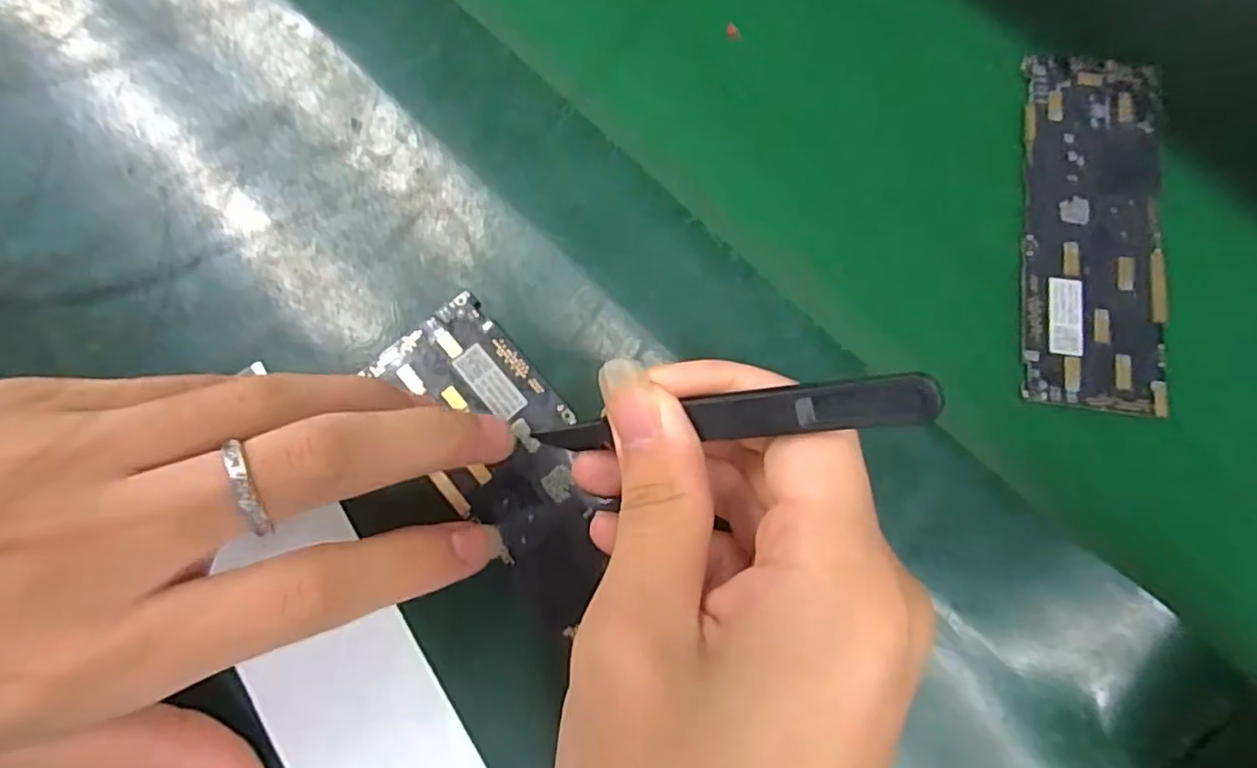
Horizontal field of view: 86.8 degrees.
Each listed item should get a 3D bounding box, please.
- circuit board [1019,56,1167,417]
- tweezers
[{"bbox_3d":[0.154,-0.052,0.219,0.046,0.004,0.121,7,79,2],"label":"circuit board"},{"bbox_3d":[0.016,0.009,0.161,0.111,0.010,0.010,-10,73,43],"label":"tweezers"}]

